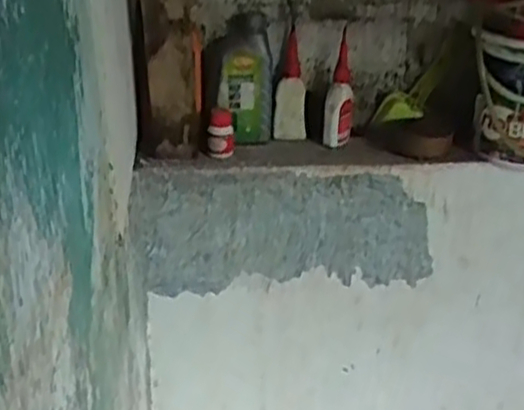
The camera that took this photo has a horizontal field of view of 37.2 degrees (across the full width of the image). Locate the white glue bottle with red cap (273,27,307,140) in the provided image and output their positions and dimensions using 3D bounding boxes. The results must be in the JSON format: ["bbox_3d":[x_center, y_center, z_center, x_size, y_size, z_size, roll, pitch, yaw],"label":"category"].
[{"bbox_3d":[0.046,-0.187,1.268,0.053,0.165,0.060,-1,27,-1],"label":"white glue bottle with red cap"}]

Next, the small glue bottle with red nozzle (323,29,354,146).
[{"bbox_3d":[0.127,-0.184,1.257,0.044,0.175,0.034,6,-1,11],"label":"small glue bottle with red nozzle"}]

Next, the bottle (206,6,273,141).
[{"bbox_3d":[-0.033,-0.198,1.241,0.100,0.195,0.068,0,27,0],"label":"bottle"}]

